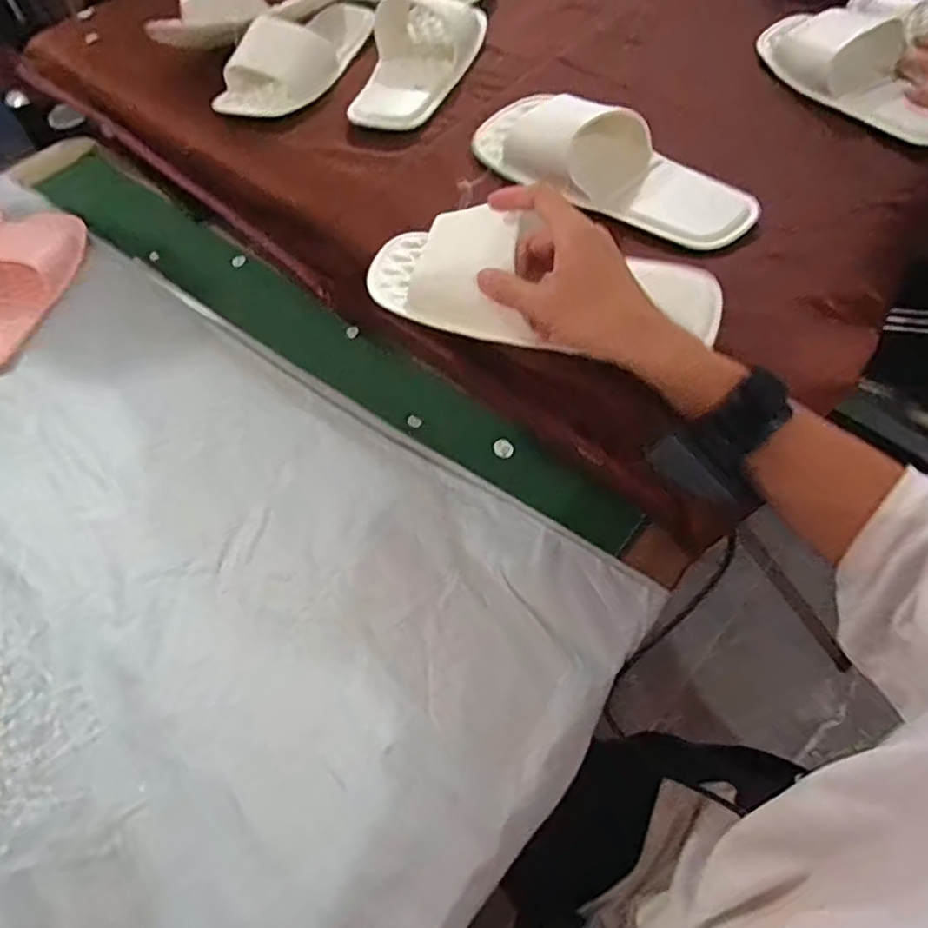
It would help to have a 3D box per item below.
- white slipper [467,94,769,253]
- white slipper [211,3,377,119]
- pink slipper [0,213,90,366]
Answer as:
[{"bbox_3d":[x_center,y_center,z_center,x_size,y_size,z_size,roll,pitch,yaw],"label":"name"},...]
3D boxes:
[{"bbox_3d":[0.127,-0.275,0.568,0.274,0.055,0.107,30,65,18],"label":"white slipper"},{"bbox_3d":[-0.173,-0.447,0.699,0.082,0.070,0.215,35,67,20],"label":"white slipper"},{"bbox_3d":[-0.481,-0.192,0.678,0.076,0.049,0.205,15,61,11],"label":"pink slipper"}]

